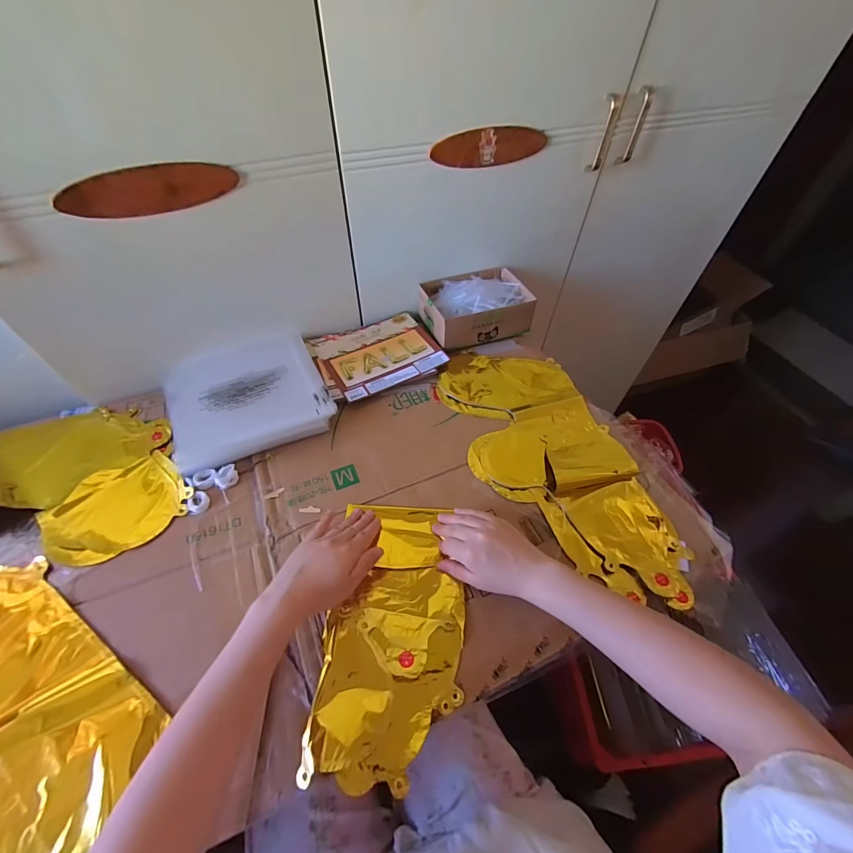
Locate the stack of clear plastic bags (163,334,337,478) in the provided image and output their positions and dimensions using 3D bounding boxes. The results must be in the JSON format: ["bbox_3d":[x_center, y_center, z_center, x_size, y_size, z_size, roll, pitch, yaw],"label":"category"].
[{"bbox_3d":[-0.276,-0.055,0.592,0.221,0.033,0.231,-18,55,-15],"label":"stack of clear plastic bags"}]

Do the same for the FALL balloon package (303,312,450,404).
[{"bbox_3d":[-0.087,-0.127,0.668,0.205,0.016,0.173,-21,56,-17],"label":"FALL balloon package"}]

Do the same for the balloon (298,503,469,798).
[{"bbox_3d":[-0.034,0.212,0.417,0.144,0.014,0.267,3,52,1],"label":"balloon"}]

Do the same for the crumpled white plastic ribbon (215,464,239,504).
[{"bbox_3d":[-0.267,0.076,0.515,0.028,0.011,0.049,-24,57,-19],"label":"crumpled white plastic ribbon"}]

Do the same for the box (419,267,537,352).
[{"bbox_3d":[0.088,-0.224,0.709,0.191,0.073,0.143,-15,54,-13],"label":"box"}]

